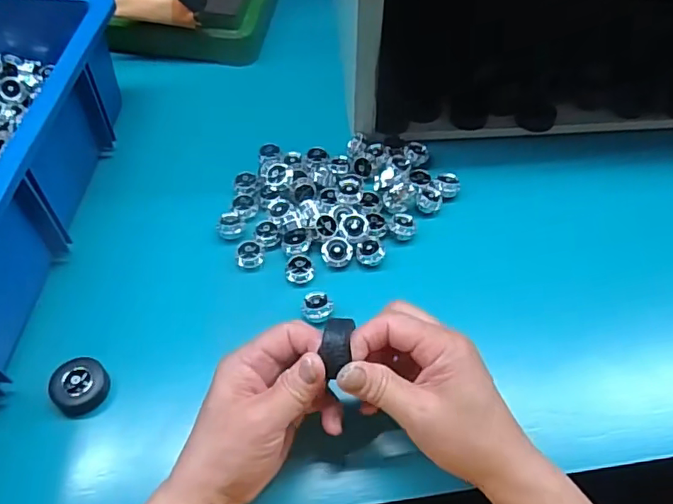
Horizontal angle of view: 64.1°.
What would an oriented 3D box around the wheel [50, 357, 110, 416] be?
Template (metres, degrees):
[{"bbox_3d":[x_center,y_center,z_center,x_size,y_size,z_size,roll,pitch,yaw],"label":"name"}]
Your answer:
[{"bbox_3d":[-0.181,0.097,0.384,0.037,0.025,0.037,1,57,-1],"label":"wheel"}]

